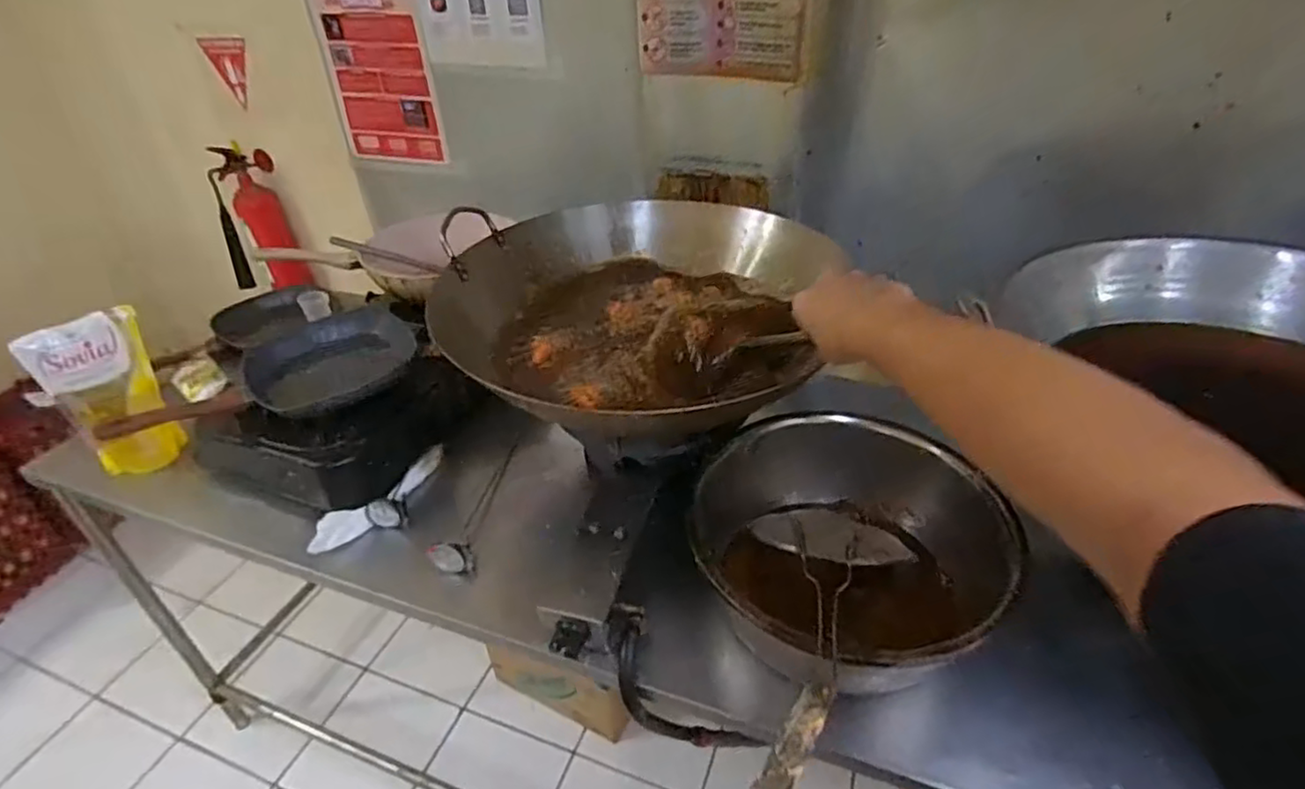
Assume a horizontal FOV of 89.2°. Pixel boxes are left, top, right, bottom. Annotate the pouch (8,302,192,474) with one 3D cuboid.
[{"bbox_3d":[-0.840,0.009,1.036,0.146,0.258,0.059,-26,42,-29],"label":"pouch"}]

